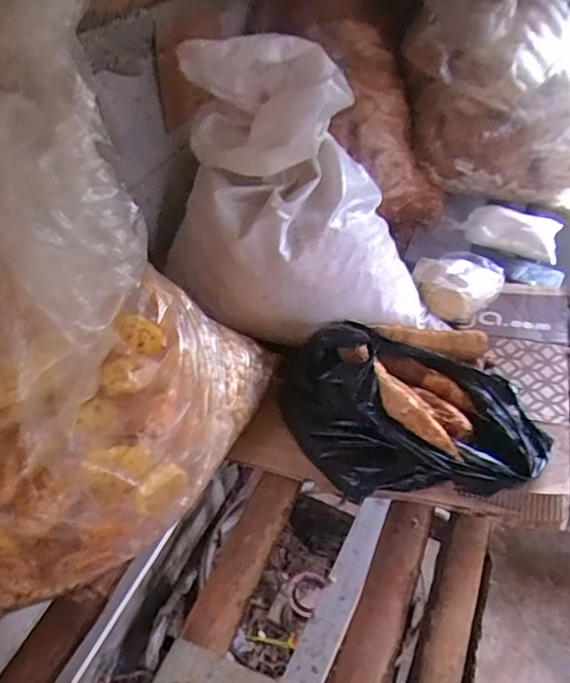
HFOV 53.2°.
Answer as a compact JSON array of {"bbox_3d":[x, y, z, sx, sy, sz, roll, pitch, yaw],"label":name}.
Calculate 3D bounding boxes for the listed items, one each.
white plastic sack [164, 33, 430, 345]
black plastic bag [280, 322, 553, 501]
[{"bbox_3d":[0.014,-0.212,0.816,0.367,0.345,0.222,-4,42,-1],"label":"white plastic sack"},{"bbox_3d":[0.156,0.075,0.733,0.328,0.091,0.232,4,43,8],"label":"black plastic bag"}]

